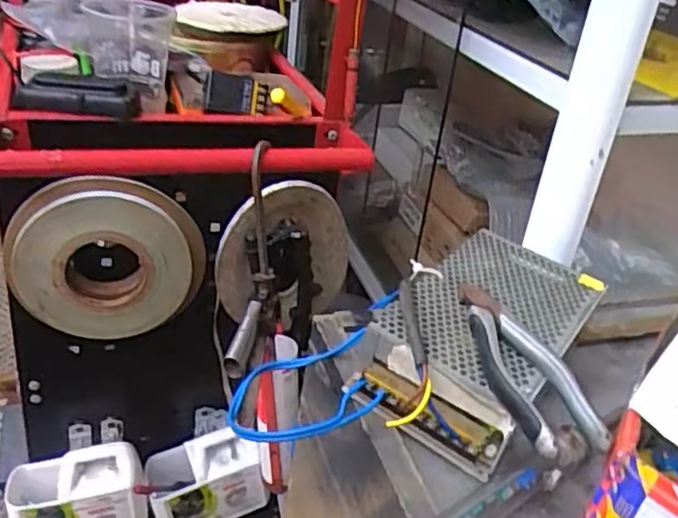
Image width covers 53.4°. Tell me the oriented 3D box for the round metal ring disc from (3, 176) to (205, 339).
[{"bbox_3d":[-0.227,0.000,0.660,0.182,0.162,0.034,0,32,-12],"label":"round metal ring disc"}]

